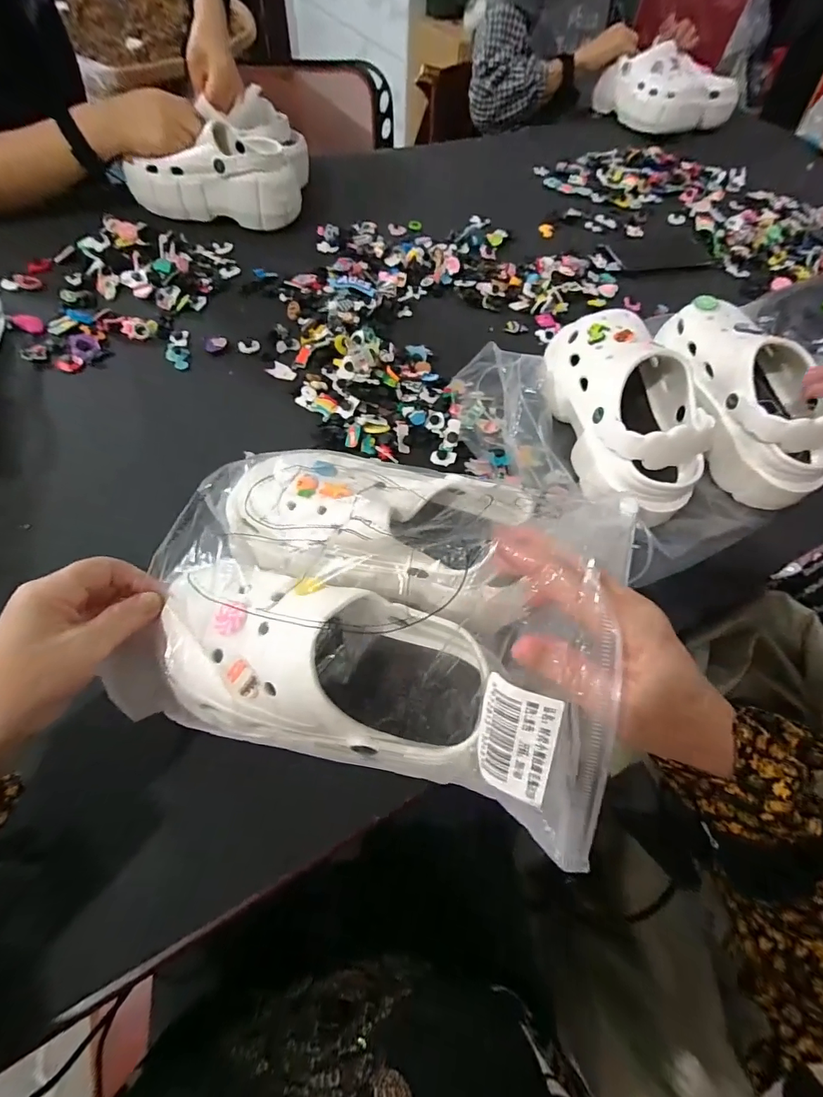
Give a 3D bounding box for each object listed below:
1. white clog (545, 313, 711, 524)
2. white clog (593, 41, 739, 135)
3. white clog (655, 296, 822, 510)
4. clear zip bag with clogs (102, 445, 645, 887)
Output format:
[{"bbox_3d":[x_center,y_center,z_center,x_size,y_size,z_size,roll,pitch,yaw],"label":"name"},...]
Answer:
[{"bbox_3d":[0.216,-0.149,0.455,0.109,0.100,0.244,-1,62,-5],"label":"white clog"},{"bbox_3d":[0.551,-0.968,0.928,0.286,0.110,0.140,13,61,3],"label":"white clog"},{"bbox_3d":[0.366,-0.167,0.479,0.105,0.103,0.246,-1,62,-5],"label":"white clog"},{"bbox_3d":[-0.021,0.021,0.285,0.293,0.110,0.234,21,62,7],"label":"clear zip bag with clogs"}]

